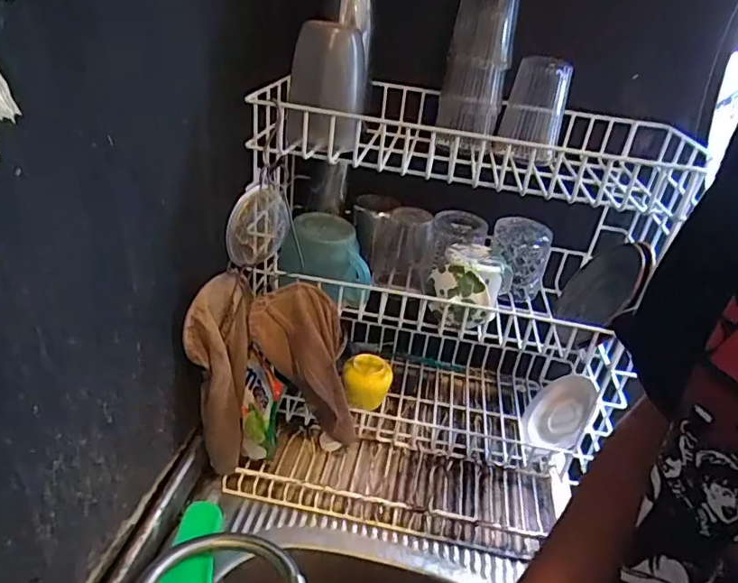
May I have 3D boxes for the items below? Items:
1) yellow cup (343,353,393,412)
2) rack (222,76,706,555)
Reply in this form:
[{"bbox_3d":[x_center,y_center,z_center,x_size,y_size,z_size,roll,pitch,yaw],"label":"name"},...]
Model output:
[{"bbox_3d":[-0.004,0.135,0.802,0.070,0.068,0.060,5,32,-3],"label":"yellow cup"},{"bbox_3d":[0.098,0.018,0.689,0.476,0.466,0.338,10,32,5],"label":"rack"}]

